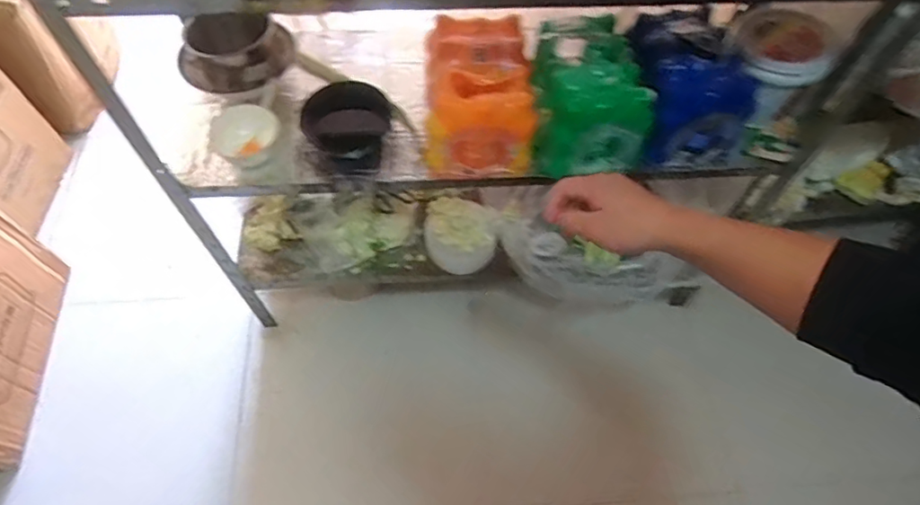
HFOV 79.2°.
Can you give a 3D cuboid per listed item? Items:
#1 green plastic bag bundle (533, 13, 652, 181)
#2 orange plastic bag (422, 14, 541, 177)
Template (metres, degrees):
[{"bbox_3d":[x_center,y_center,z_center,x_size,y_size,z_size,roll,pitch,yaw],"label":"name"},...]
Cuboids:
[{"bbox_3d":[0.212,-0.273,0.957,0.179,0.153,0.205,-4,60,-5],"label":"green plastic bag bundle"},{"bbox_3d":[0.035,-0.268,0.963,0.184,0.171,0.210,3,60,0],"label":"orange plastic bag"}]

